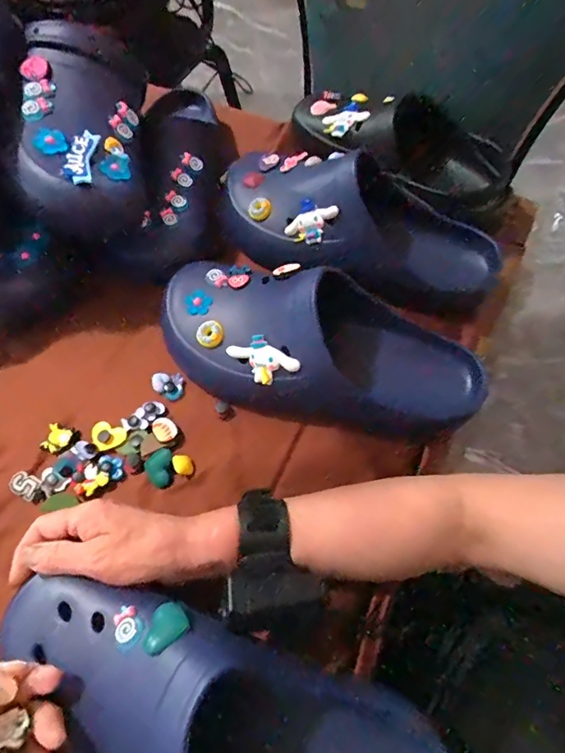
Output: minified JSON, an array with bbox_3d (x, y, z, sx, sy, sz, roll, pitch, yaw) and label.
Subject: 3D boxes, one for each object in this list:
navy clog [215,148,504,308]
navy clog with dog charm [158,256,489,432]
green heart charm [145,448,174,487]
[{"bbox_3d":[0.062,-0.155,0.452,0.291,0.084,0.102,30,68,15],"label":"navy clog"},{"bbox_3d":[0.029,-0.027,0.400,0.286,0.085,0.116,14,65,8],"label":"navy clog with dog charm"},{"bbox_3d":[-0.104,0.079,0.397,0.025,0.006,0.029,-30,67,-12],"label":"green heart charm"}]

